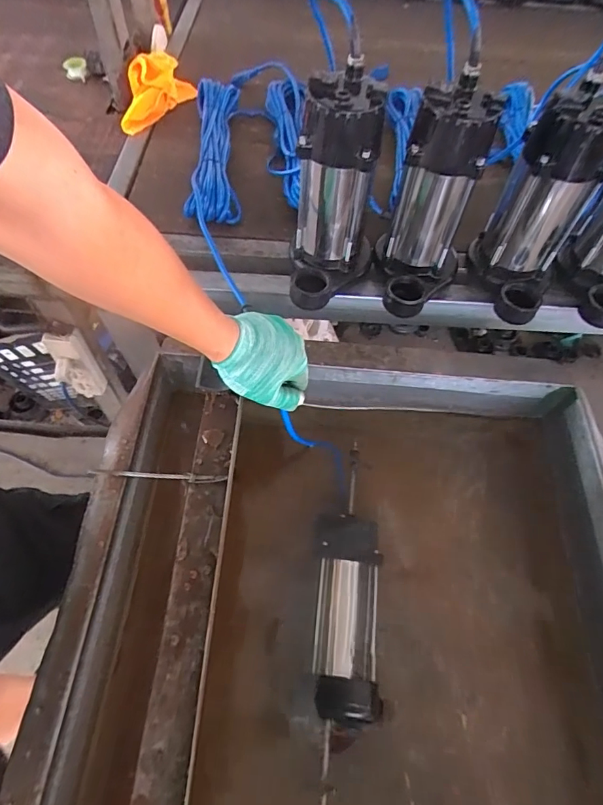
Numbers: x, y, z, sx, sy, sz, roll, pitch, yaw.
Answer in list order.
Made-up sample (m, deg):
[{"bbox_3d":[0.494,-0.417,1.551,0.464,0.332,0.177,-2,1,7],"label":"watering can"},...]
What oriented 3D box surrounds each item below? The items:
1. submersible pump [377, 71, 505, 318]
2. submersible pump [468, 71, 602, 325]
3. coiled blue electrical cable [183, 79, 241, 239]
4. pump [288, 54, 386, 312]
[{"bbox_3d":[0.157,-0.236,0.554,0.106,0.246,0.149,18,61,8],"label":"submersible pump"},{"bbox_3d":[0.295,-0.236,0.553,0.110,0.223,0.141,27,63,12],"label":"submersible pump"},{"bbox_3d":[-0.147,-0.419,0.739,0.081,0.075,0.341,-2,60,-4],"label":"coiled blue electrical cable"},{"bbox_3d":[0.040,-0.258,0.561,0.109,0.239,0.186,5,60,0],"label":"pump"}]

